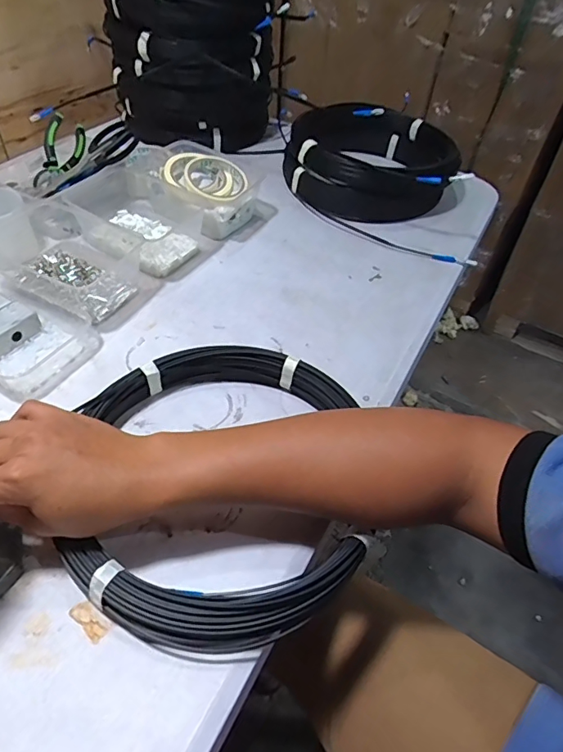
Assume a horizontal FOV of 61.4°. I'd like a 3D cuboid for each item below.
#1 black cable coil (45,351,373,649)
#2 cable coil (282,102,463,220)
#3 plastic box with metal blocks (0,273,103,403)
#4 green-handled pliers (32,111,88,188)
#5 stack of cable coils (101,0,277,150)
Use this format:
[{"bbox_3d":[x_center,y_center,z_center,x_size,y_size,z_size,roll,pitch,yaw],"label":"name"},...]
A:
[{"bbox_3d":[-0.055,0.083,0.419,0.238,0.042,0.282,5,48,-2],"label":"black cable coil"},{"bbox_3d":[0.156,-0.374,0.818,0.267,0.102,0.267,3,47,-3],"label":"cable coil"},{"bbox_3d":[-0.307,-0.056,0.537,0.178,0.038,0.124,23,49,16],"label":"plastic box with metal blocks"},{"bbox_3d":[-0.330,-0.334,0.712,0.054,0.023,0.110,14,81,-26],"label":"green-handled pliers"},{"bbox_3d":[-0.158,-0.576,0.839,0.269,0.252,0.258,-6,48,-11],"label":"stack of cable coils"}]

